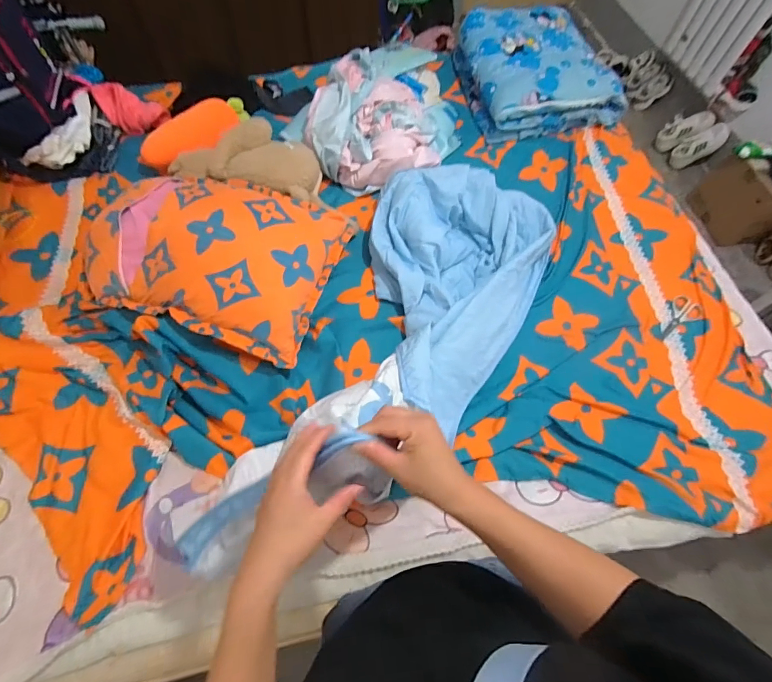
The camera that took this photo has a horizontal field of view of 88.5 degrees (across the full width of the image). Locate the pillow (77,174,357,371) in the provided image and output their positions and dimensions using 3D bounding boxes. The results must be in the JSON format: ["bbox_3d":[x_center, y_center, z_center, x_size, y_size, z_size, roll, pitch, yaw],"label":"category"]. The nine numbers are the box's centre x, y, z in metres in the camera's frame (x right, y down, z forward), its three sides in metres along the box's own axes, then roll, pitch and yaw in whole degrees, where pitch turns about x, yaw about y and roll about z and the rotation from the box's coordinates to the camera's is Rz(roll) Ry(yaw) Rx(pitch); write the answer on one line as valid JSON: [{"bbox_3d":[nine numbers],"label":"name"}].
[{"bbox_3d":[-0.450,-0.247,0.985,0.619,0.154,0.438,17,65,7],"label":"pillow"}]

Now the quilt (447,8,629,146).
[{"bbox_3d":[0.543,-0.959,1.407,0.488,0.156,0.506,-8,65,-5],"label":"quilt"}]

